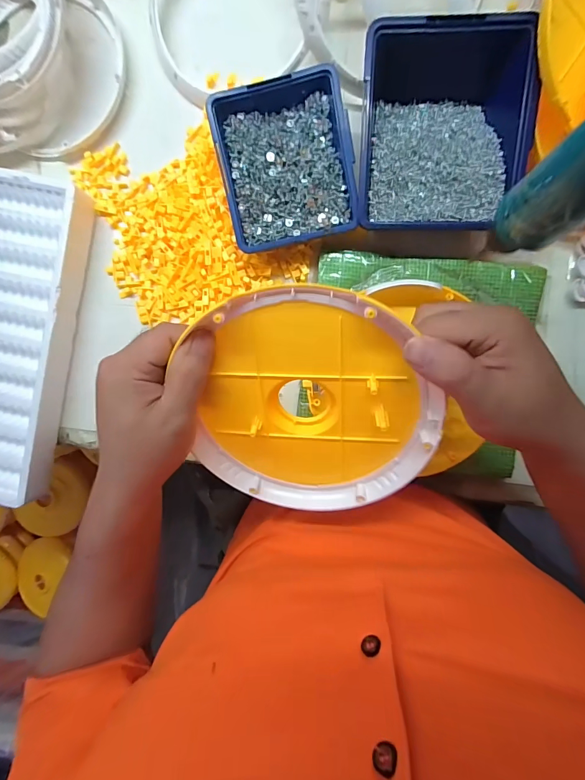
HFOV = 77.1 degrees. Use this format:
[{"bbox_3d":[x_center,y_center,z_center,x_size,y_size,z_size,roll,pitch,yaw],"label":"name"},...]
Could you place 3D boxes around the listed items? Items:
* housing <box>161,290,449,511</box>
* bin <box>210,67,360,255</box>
[{"bbox_3d":[0.013,0.016,0.257,0.166,0.020,0.174,7,126,5],"label":"housing"},{"bbox_3d":[-0.005,-0.212,0.359,0.119,0.058,0.136,-11,92,5],"label":"bin"}]

